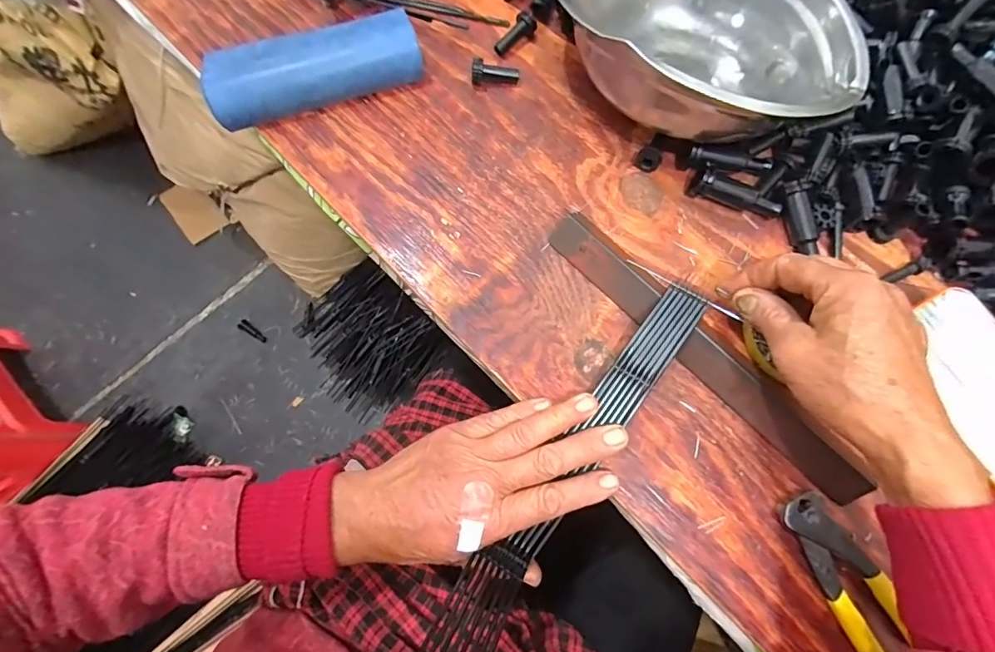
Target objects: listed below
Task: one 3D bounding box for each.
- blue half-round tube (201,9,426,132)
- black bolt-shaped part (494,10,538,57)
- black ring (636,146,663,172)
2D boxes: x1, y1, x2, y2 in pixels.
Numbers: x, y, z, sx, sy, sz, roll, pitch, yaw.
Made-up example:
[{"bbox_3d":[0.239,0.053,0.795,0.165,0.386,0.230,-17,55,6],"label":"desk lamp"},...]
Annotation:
[{"bbox_3d":[-0.143,-0.205,0.366,0.159,0.031,0.059,-19,78,-4],"label":"blue half-round tube"},{"bbox_3d":[0.014,-0.239,0.382,0.038,0.014,0.013,-41,81,7],"label":"black bolt-shaped part"},{"bbox_3d":[0.117,-0.128,0.360,0.018,0.017,0.014,33,79,7],"label":"black ring"}]

